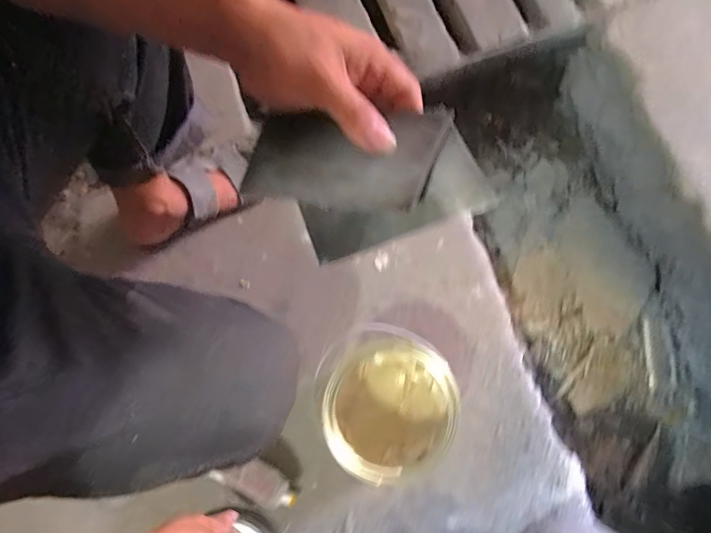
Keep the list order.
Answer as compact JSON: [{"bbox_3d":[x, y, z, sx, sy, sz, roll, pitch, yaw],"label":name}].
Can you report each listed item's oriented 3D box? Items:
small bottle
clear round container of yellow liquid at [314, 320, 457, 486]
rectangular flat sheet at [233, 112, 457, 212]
[{"bbox_3d":[-0.141,0.303,0.650,0.119,0.030,0.050,22,79,6],"label":"small bottle"},{"bbox_3d":[0.034,0.171,0.605,0.164,0.155,0.164,0,77,1],"label":"clear round container of yellow liquid"},{"bbox_3d":[-0.010,-0.073,0.306,0.132,0.006,0.065,8,83,18],"label":"rectangular flat sheet"}]

